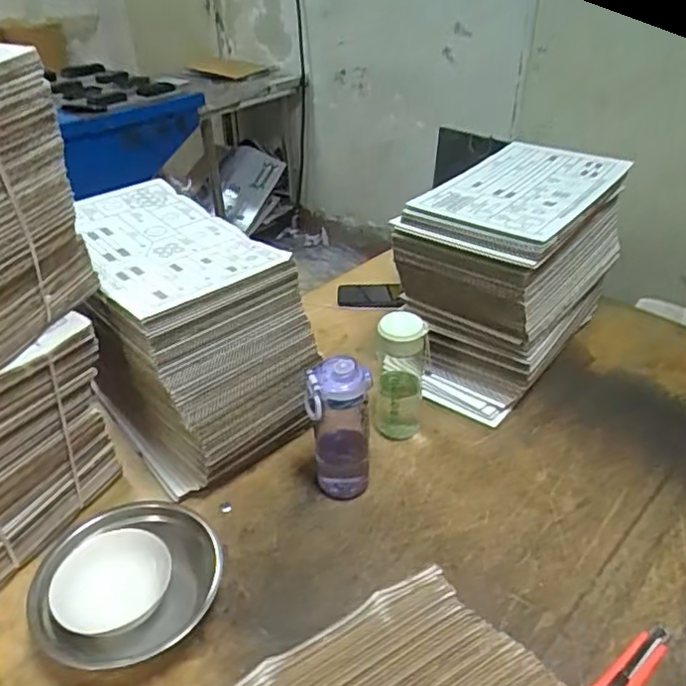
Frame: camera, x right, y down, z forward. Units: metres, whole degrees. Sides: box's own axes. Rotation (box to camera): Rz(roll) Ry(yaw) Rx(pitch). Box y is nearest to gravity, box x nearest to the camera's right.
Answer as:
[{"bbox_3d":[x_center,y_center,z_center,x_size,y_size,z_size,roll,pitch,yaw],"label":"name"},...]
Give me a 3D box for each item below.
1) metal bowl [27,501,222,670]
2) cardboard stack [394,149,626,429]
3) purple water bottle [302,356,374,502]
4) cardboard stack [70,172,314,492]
[{"bbox_3d":[-0.246,0.287,0.727,0.197,0.073,0.201,-1,35,1],"label":"metal bowl"},{"bbox_3d":[0.284,-0.119,1.083,0.240,0.301,0.442,23,42,31],"label":"cardboard stack"},{"bbox_3d":[-0.004,0.113,0.845,0.075,0.212,0.077,-1,35,1],"label":"purple water bottle"},{"bbox_3d":[-0.256,-0.017,0.955,0.253,0.303,0.428,-24,41,-29],"label":"cardboard stack"}]

